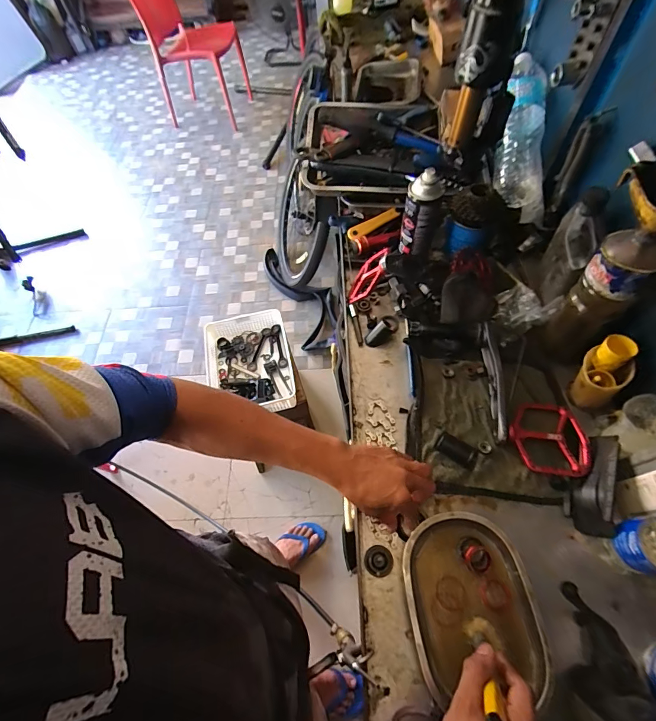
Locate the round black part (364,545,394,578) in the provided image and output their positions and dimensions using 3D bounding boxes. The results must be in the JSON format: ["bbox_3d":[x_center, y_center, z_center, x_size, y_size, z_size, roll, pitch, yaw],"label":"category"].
[{"bbox_3d":[0.069,0.272,0.509,0.037,0.008,0.037,-2,60,3],"label":"round black part"}]

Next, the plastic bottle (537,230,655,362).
[{"bbox_3d":[0.379,-0.080,0.545,0.056,0.238,0.069,-42,65,-18],"label":"plastic bottle"}]

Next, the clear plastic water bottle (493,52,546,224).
[{"bbox_3d":[0.383,-0.440,0.750,0.099,0.065,0.342,4,87,7],"label":"clear plastic water bottle"}]

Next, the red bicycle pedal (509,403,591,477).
[{"bbox_3d":[0.328,0.113,0.561,0.110,0.018,0.112,3,61,6],"label":"red bicycle pedal"}]

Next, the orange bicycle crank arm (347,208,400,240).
[{"bbox_3d":[0.095,-0.291,0.790,0.116,0.020,0.027,-29,62,-12],"label":"orange bicycle crank arm"}]

